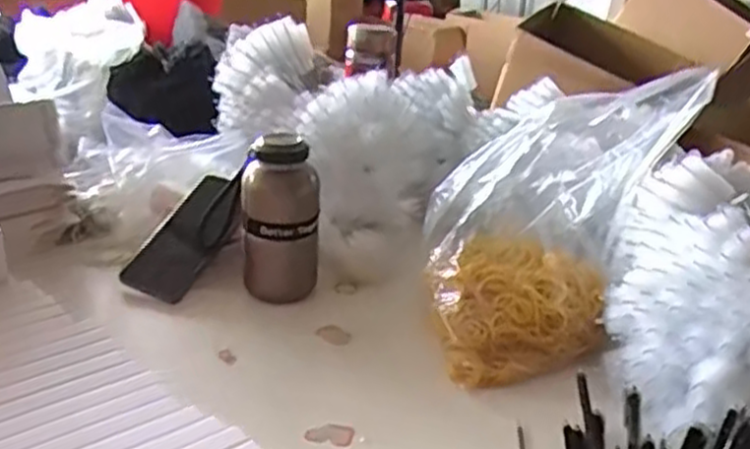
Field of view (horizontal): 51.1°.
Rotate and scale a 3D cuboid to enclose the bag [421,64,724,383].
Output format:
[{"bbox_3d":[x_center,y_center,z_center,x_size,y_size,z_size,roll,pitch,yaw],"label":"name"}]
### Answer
[{"bbox_3d":[0.164,-0.004,0.735,0.216,0.248,0.164,-3,24,-15],"label":"bag"}]

